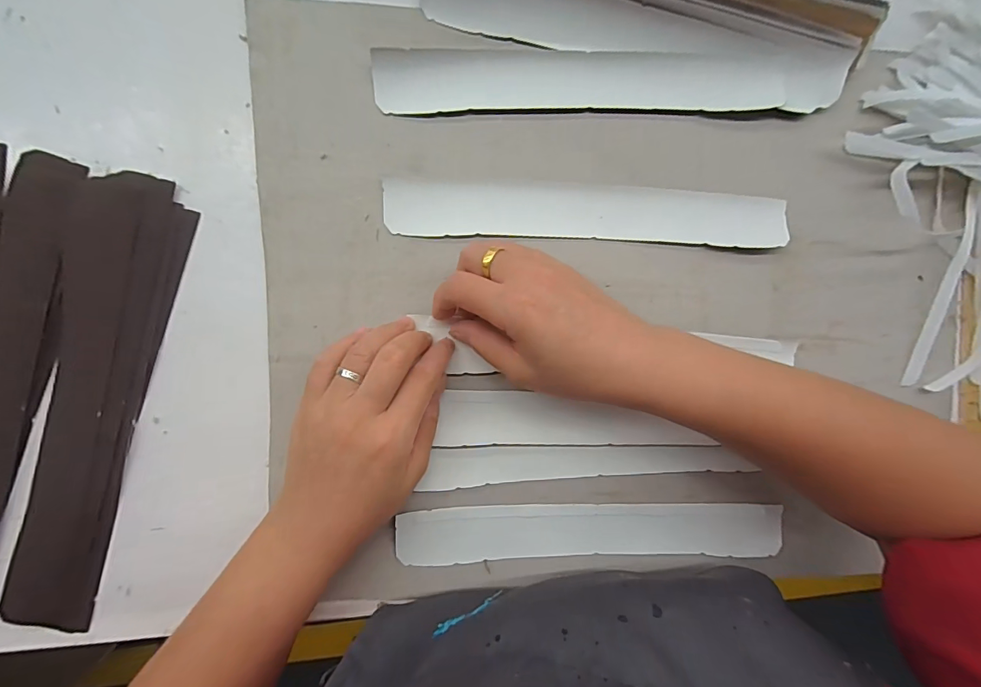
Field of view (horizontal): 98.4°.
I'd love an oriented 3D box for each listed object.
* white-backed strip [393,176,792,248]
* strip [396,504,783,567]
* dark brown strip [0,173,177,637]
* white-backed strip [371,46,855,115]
[{"bbox_3d":[0.066,-0.086,0.273,0.259,0.008,0.038,1,94,-6],"label":"white-backed strip"},{"bbox_3d":[0.070,0.127,0.284,0.256,0.007,0.035,1,87,-6],"label":"strip"},{"bbox_3d":[-0.236,0.035,0.247,0.049,0.008,0.268,13,93,-2],"label":"dark brown strip"},{"bbox_3d":[0.079,-0.165,0.265,0.293,0.008,0.036,-3,103,-4],"label":"white-backed strip"}]

